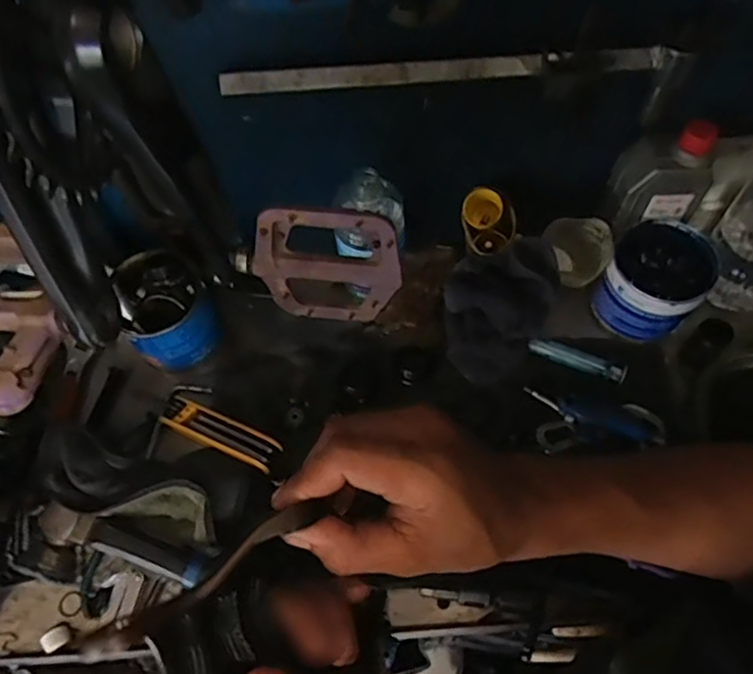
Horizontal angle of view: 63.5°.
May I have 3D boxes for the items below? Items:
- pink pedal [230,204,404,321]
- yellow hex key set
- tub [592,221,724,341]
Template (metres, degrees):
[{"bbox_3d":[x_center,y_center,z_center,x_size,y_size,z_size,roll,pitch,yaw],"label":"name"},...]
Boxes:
[{"bbox_3d":[-0.039,-0.047,0.403,0.108,0.097,0.017,3,60,6],"label":"pink pedal"},{"bbox_3d":[-0.162,0.097,0.624,0.135,0.019,0.036,23,64,17],"label":"yellow hex key set"},{"bbox_3d":[0.292,-0.057,0.638,0.095,0.074,0.100,-2,60,4],"label":"tub"}]

